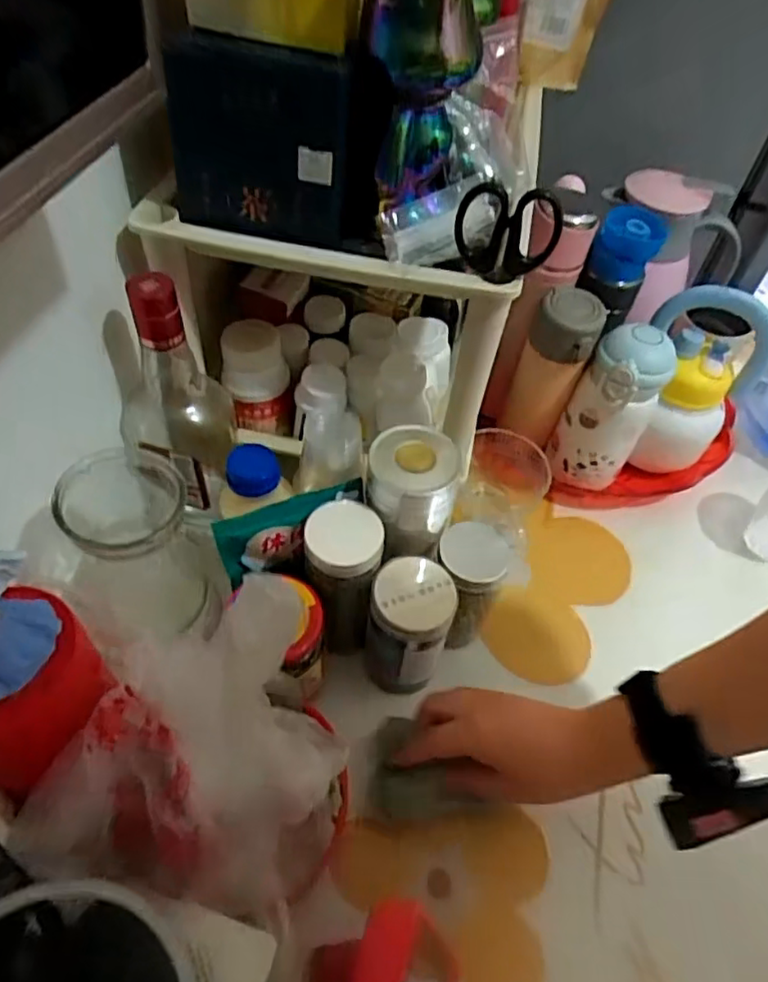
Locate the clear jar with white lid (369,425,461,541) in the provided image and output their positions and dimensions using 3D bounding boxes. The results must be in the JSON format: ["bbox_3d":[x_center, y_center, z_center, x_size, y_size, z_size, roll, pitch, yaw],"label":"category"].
[{"bbox_3d":[0.021,-0.006,0.491,0.067,0.066,0.070,4,51,-3],"label":"clear jar with white lid"}]

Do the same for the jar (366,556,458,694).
[{"bbox_3d":[0.019,0.114,0.514,0.062,0.118,0.060,3,51,-4],"label":"jar"}]

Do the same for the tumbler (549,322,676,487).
[{"bbox_3d":[0.225,-0.078,0.635,0.079,0.180,0.068,26,53,14],"label":"tumbler"}]

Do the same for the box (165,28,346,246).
[{"bbox_3d":[-0.078,-0.221,0.400,0.107,0.105,0.032,8,51,0],"label":"box"}]

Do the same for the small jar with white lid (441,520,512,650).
[{"bbox_3d":[0.070,0.084,0.541,0.061,0.123,0.066,22,52,11],"label":"small jar with white lid"}]

